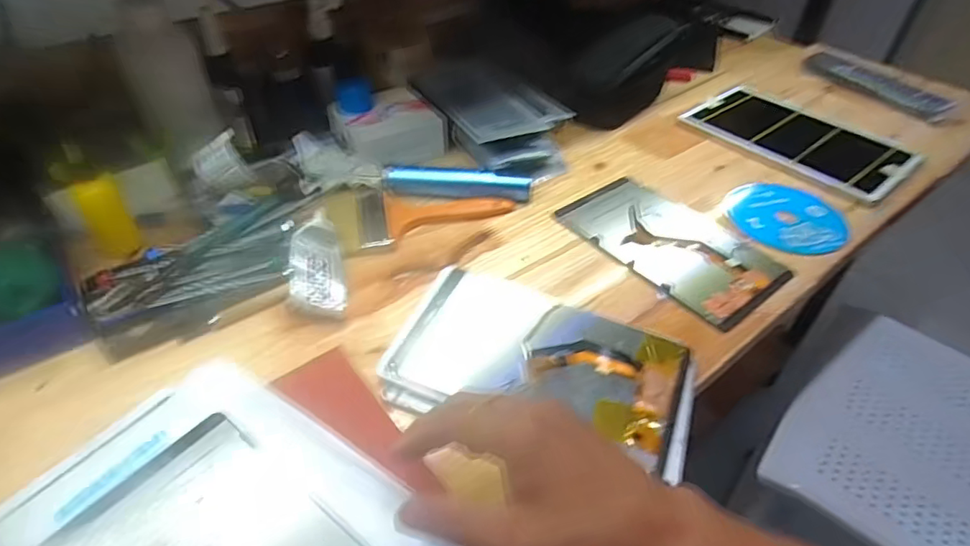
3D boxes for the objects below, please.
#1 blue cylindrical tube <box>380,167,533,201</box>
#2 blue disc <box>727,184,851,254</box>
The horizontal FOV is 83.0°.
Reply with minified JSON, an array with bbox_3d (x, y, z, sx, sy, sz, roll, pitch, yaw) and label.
[{"bbox_3d":[-0.028,-0.095,0.566,0.151,0.019,0.022,2,45,-2],"label":"blue cylindrical tube"},{"bbox_3d":[0.313,-0.060,0.575,0.111,0.005,0.110,-1,46,1],"label":"blue disc"}]

